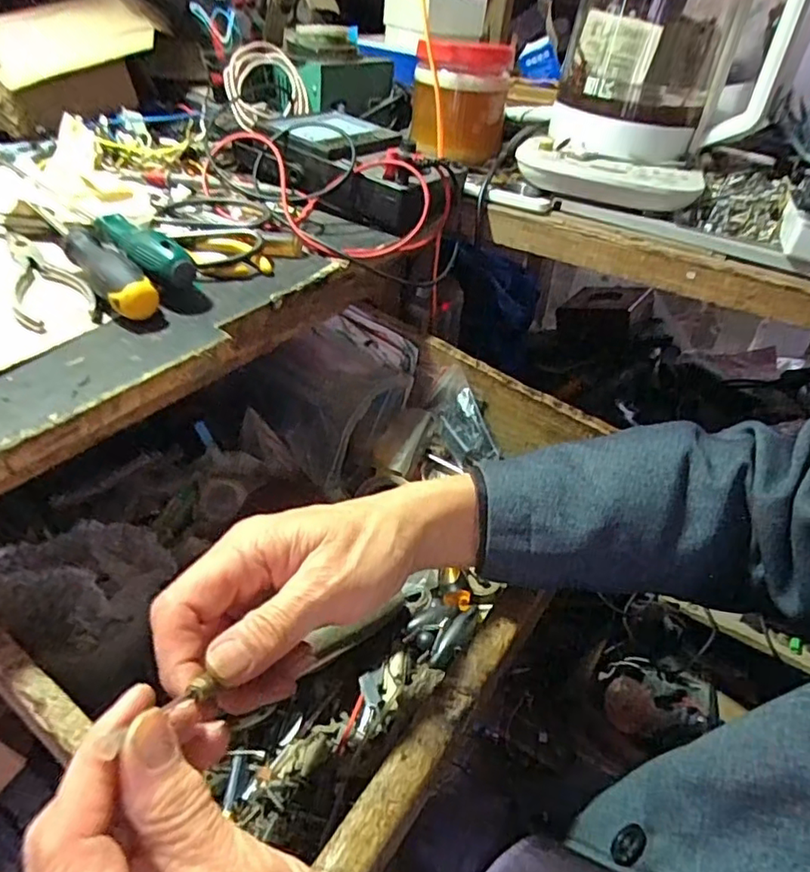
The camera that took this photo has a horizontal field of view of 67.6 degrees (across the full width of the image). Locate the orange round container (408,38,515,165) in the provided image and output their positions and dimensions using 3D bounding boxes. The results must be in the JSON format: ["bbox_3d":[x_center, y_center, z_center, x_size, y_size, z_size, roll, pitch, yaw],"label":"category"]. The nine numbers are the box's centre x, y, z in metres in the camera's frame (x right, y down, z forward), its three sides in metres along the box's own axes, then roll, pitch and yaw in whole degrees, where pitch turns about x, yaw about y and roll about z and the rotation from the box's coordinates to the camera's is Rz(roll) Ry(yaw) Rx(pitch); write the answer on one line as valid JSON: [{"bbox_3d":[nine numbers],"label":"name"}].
[{"bbox_3d":[0.057,-0.334,0.604,0.093,0.101,0.078,5,39,-2],"label":"orange round container"}]

